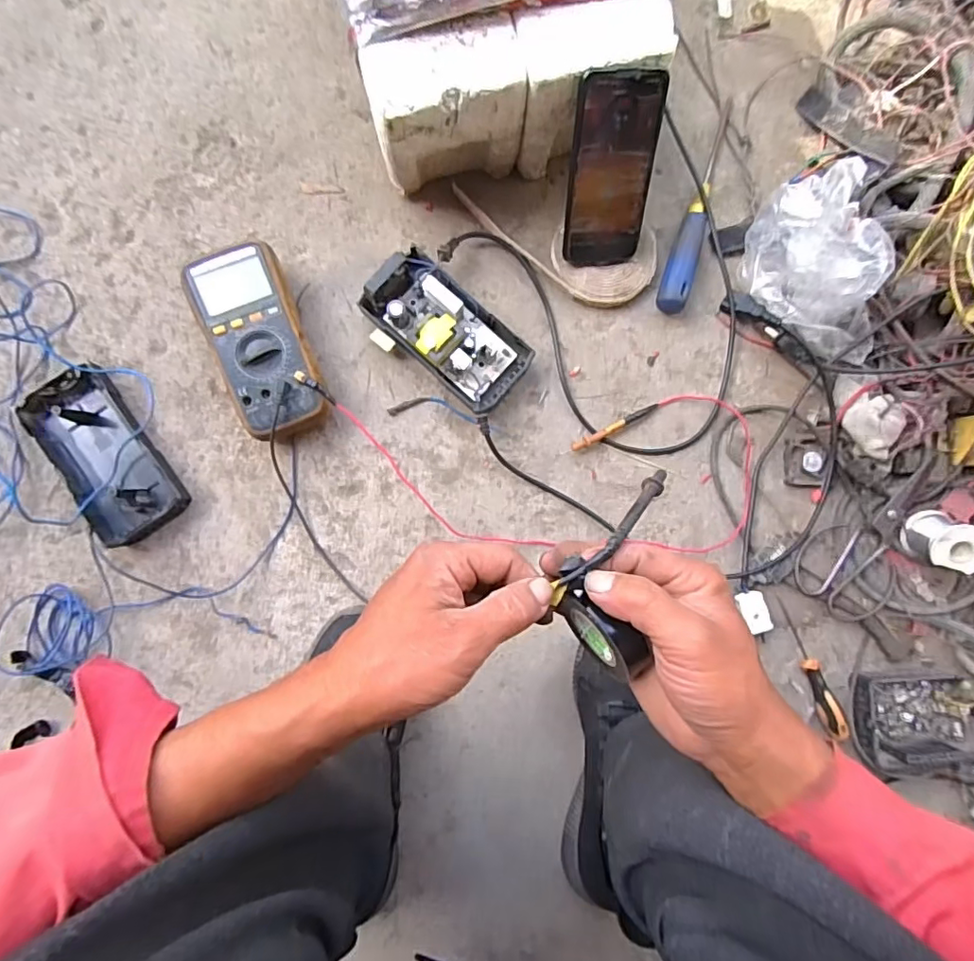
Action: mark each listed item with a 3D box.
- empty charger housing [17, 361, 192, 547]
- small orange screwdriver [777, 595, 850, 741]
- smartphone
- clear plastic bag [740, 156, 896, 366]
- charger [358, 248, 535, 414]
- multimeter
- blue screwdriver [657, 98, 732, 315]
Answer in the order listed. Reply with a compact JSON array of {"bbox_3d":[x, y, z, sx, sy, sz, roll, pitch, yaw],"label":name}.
[{"bbox_3d":[-0.369,-0.024,0.531,0.089,0.032,0.166,-31,91,-6],"label":"empty charger housing"},{"bbox_3d":[0.339,0.193,0.565,0.024,0.022,0.145,-16,89,-6],"label":"small orange screwdriver"},{"bbox_3d":[0.115,-0.280,0.507,0.077,0.165,0.008,-7,47,-5],"label":"smartphone"},{"bbox_3d":[0.331,-0.201,0.547,0.085,0.106,0.175,-31,91,-6],"label":"clear plastic bag"},{"bbox_3d":[-0.038,-0.148,0.545,0.166,0.053,0.089,42,85,-2],"label":"charger"},{"bbox_3d":[-0.218,-0.132,0.537,0.088,0.050,0.180,-21,91,-3],"label":"multimeter"},{"bbox_3d":[0.226,-0.290,0.578,0.032,0.031,0.233,20,86,-4],"label":"blue screwdriver"}]

